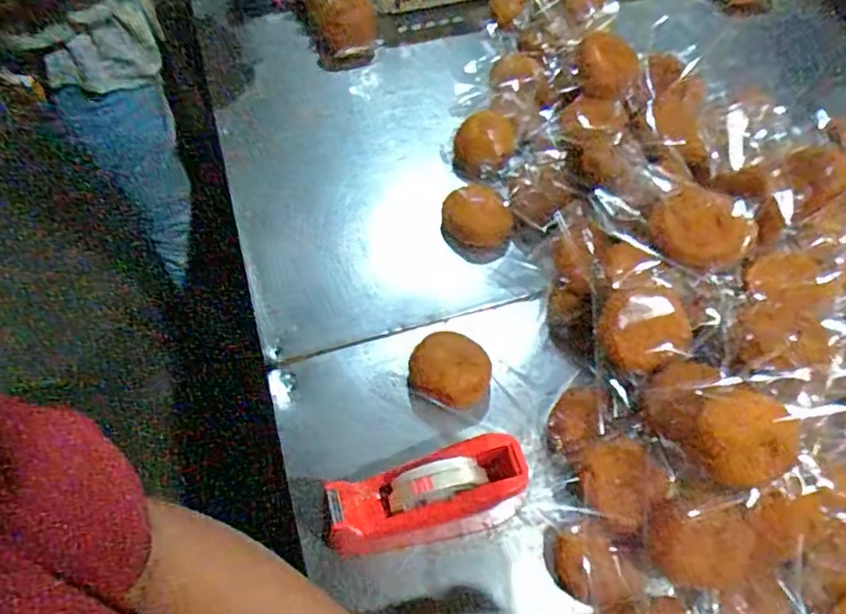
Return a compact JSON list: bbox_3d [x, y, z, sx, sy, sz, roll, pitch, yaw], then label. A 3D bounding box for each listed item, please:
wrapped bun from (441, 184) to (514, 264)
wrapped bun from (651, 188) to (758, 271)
[{"bbox_3d":[0.074,-0.111,0.825,0.082,0.065,0.091,-20,63,-13],"label":"wrapped bun"},{"bbox_3d":[0.318,-0.088,0.697,0.101,0.053,0.093,1,61,-2],"label":"wrapped bun"}]

